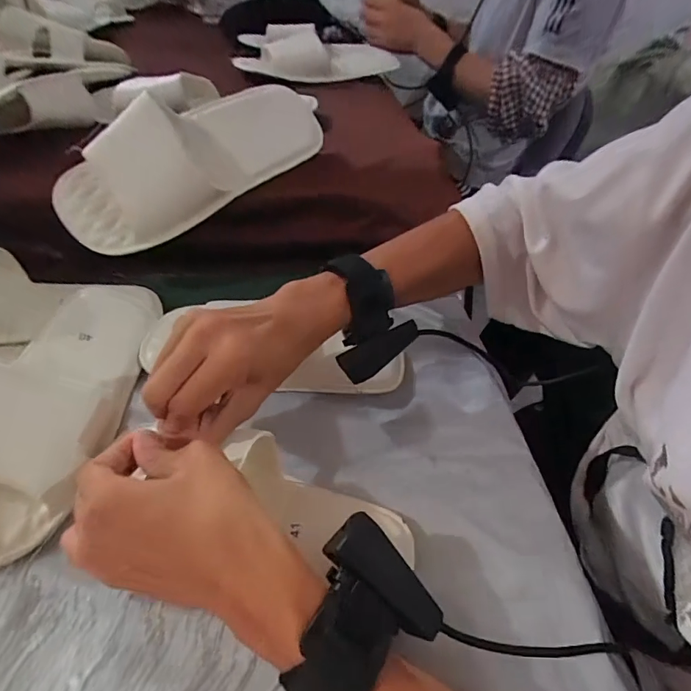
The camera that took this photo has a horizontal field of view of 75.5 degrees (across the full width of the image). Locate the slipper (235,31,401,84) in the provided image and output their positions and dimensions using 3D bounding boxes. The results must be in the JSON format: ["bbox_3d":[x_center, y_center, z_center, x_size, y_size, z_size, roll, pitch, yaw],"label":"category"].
[{"bbox_3d":[-0.042,-0.498,0.765,0.303,0.062,0.137,-16,49,-22],"label":"slipper"}]

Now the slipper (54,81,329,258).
[{"bbox_3d":[-0.156,-0.192,0.461,0.281,0.112,0.075,-30,19,-15],"label":"slipper"}]

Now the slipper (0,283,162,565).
[{"bbox_3d":[-0.218,0.033,0.337,0.098,0.039,0.251,23,47,-11],"label":"slipper"}]

